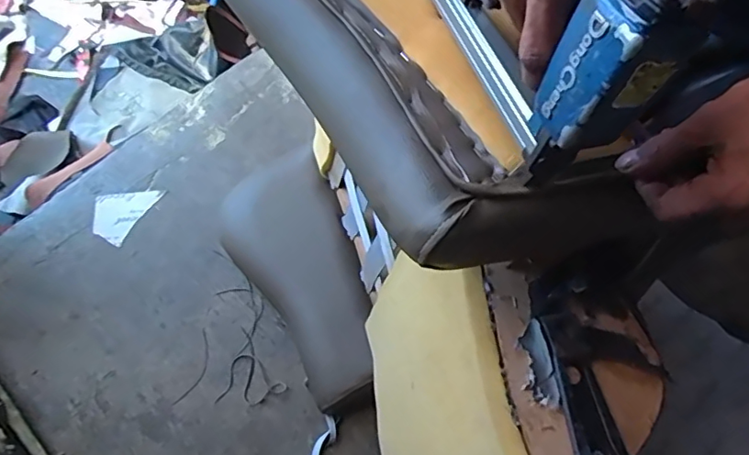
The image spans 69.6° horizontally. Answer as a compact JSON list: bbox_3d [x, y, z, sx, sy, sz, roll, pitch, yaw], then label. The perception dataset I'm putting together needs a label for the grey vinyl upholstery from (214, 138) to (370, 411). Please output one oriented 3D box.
[{"bbox_3d":[-0.135,0.094,1.011,0.217,0.123,0.488,-22,71,-11],"label":"grey vinyl upholstery"}]

